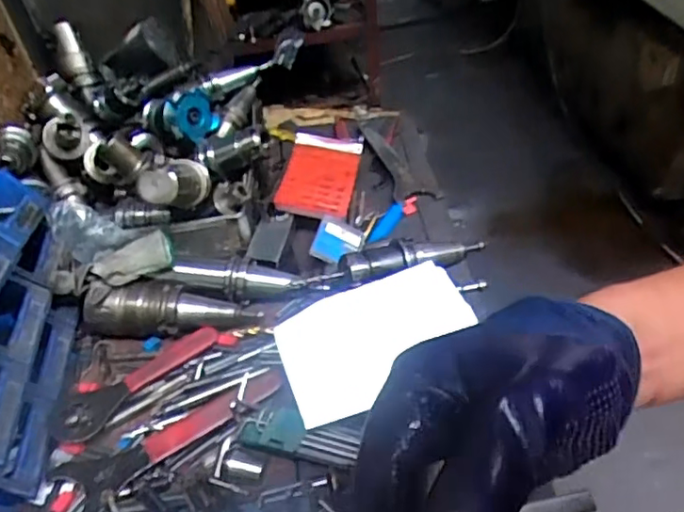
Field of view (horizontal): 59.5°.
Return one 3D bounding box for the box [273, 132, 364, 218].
[{"bbox_3d":[-0.033,-0.119,0.870,0.102,0.038,0.151,6,43,12],"label":"box"}]

